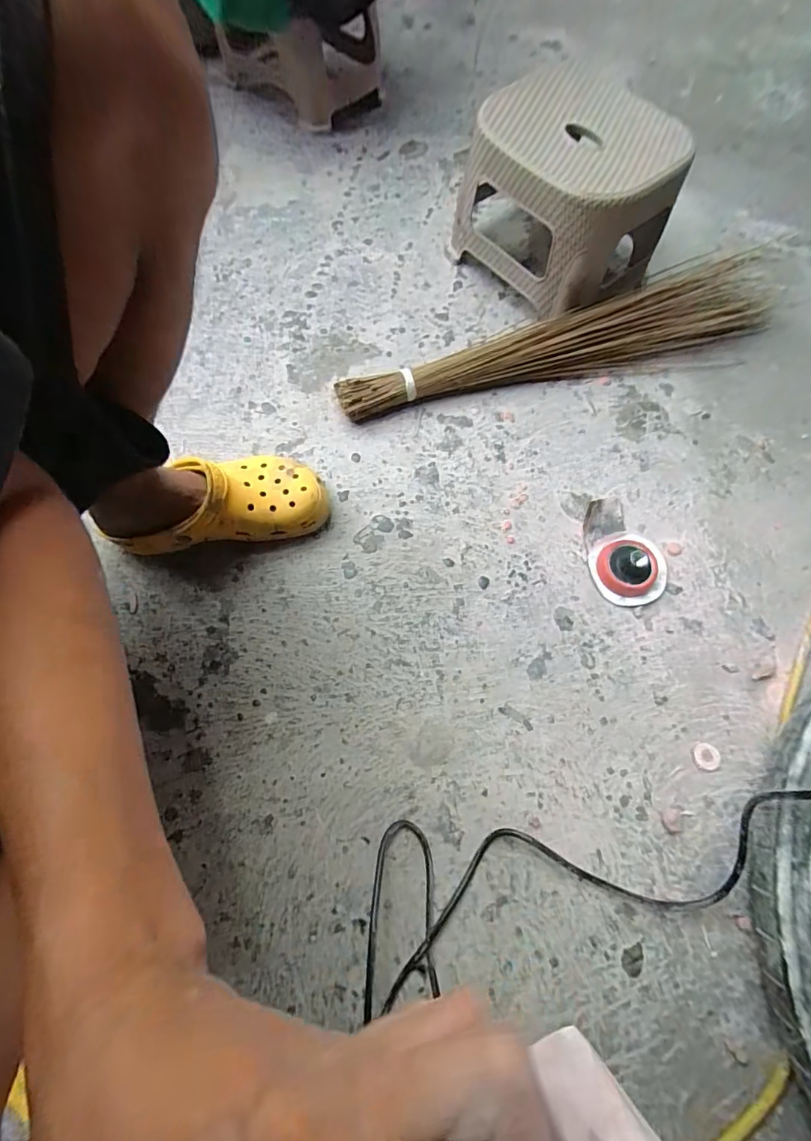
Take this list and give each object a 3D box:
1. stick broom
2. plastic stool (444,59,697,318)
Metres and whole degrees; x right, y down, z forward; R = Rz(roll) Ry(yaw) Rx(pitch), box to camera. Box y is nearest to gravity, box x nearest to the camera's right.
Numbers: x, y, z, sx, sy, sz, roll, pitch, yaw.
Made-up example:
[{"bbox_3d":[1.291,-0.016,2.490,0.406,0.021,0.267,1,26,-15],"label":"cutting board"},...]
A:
[{"bbox_3d":[0.231,-0.334,0.692,0.670,0.062,0.111,-12,70,-6],"label":"stick broom"},{"bbox_3d":[0.237,-0.532,0.703,0.237,0.195,0.260,-34,73,-13],"label":"plastic stool"}]

